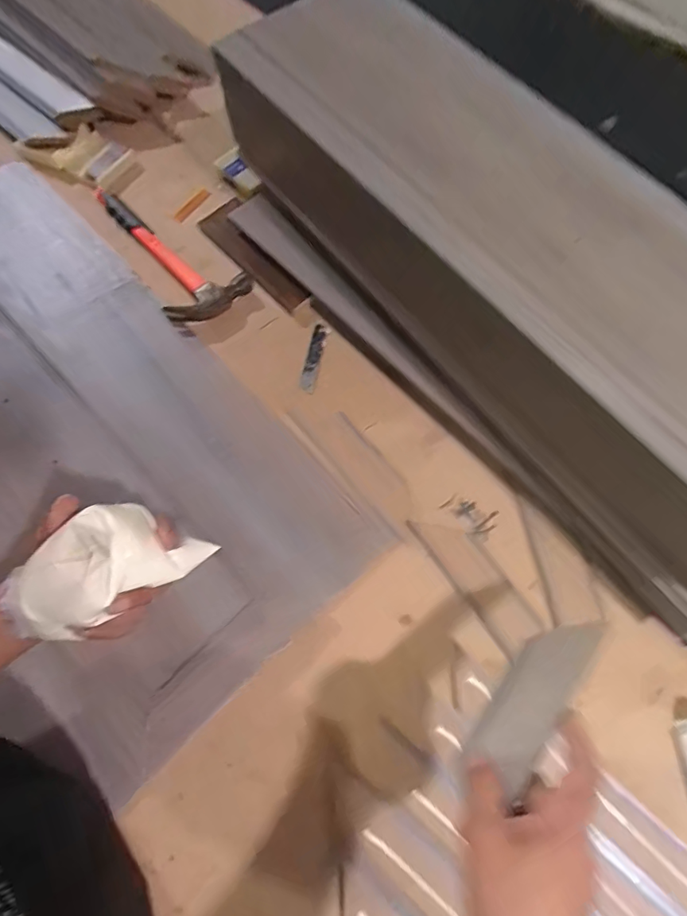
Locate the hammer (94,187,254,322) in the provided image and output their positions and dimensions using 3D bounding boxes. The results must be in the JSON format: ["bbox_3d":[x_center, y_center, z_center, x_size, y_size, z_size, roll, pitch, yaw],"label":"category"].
[{"bbox_3d":[-0.214,-0.265,0.587,0.103,0.025,0.237,-33,73,-11],"label":"hammer"}]

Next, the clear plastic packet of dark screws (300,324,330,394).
[{"bbox_3d":[-0.034,-0.118,0.549,0.018,0.007,0.092,11,70,5],"label":"clear plastic packet of dark screws"}]

